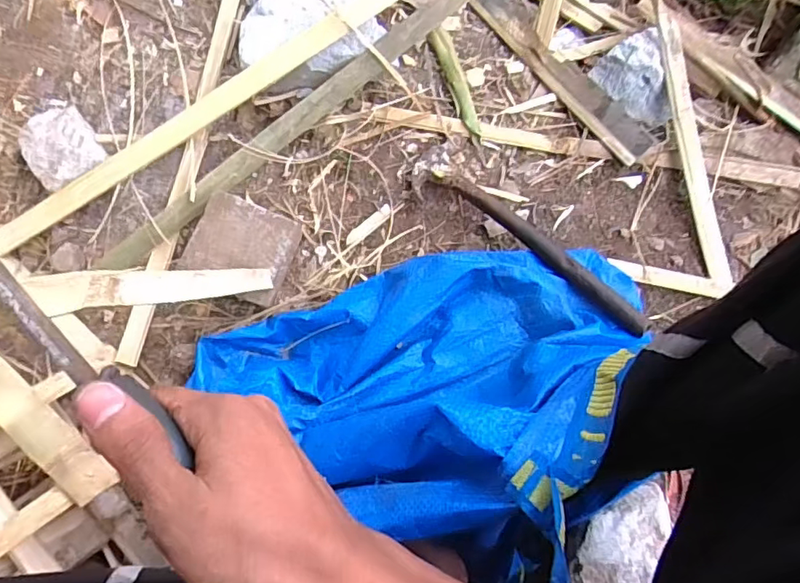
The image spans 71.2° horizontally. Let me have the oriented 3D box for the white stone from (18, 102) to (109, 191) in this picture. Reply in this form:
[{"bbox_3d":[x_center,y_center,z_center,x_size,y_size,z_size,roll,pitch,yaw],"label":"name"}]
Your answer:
[{"bbox_3d":[-0.404,-0.174,0.662,0.076,0.033,0.108,-36,84,-5],"label":"white stone"}]

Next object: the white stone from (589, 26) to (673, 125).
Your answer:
[{"bbox_3d":[0.274,-0.246,0.655,0.071,0.046,0.102,-18,83,-3],"label":"white stone"}]

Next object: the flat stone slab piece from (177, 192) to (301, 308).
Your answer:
[{"bbox_3d":[-0.172,-0.045,0.619,0.099,0.055,0.097,20,83,2],"label":"flat stone slab piece"}]

